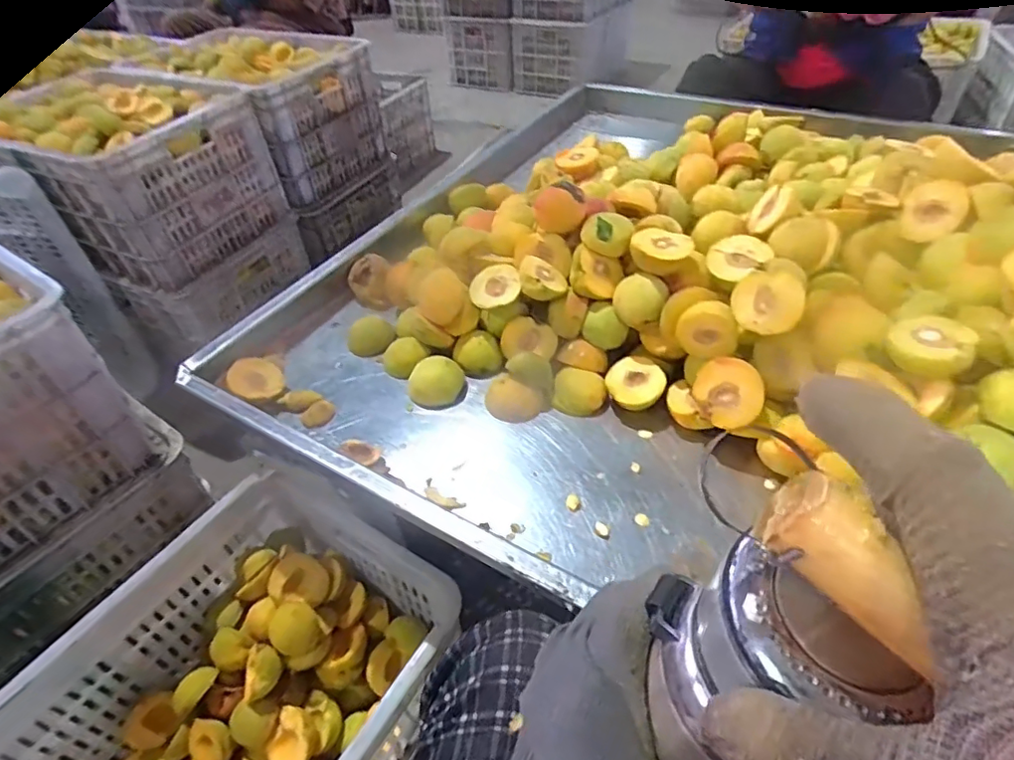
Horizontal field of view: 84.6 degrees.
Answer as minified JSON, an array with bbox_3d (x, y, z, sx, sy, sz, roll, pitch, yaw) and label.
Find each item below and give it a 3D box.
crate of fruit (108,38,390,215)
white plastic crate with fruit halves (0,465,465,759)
[{"bbox_3d":[-0.616,-0.682,1.425,0.532,0.276,0.355,24,51,27],"label":"crate of fruit"},{"bbox_3d":[-0.314,0.412,0.626,0.344,0.245,0.531,22,51,25],"label":"white plastic crate with fruit halves"}]

